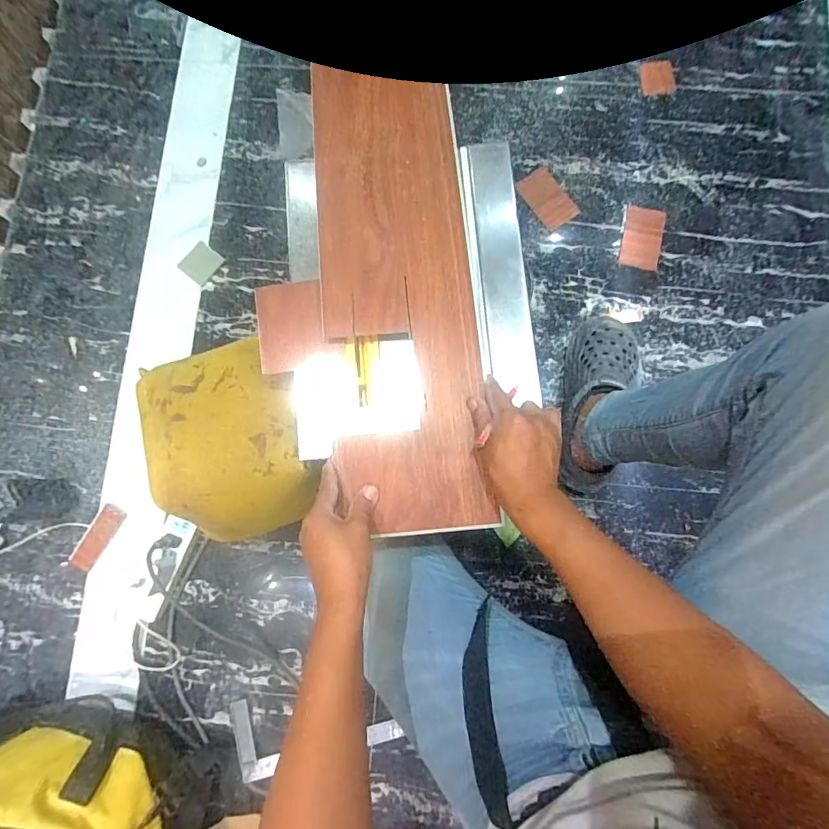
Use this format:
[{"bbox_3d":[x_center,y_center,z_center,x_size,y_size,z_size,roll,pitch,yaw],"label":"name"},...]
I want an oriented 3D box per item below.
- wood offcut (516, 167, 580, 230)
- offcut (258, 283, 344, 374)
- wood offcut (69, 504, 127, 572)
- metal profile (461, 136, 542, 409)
[{"bbox_3d":[0.256,-0.414,0.892,0.070,0.005,0.119,-32,84,-3],"label":"wood offcut"},{"bbox_3d":[-0.144,-0.109,0.577,0.100,0.007,0.106,-6,89,10],"label":"offcut"},{"bbox_3d":[-0.550,0.212,0.809,0.043,0.010,0.114,29,85,4],"label":"wood offcut"},{"bbox_3d":[0.107,-0.183,0.584,0.068,0.028,0.336,-5,83,0],"label":"metal profile"}]

